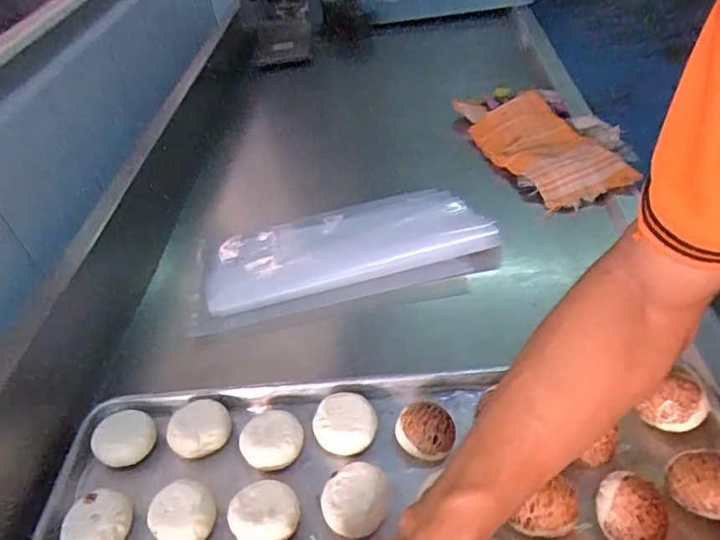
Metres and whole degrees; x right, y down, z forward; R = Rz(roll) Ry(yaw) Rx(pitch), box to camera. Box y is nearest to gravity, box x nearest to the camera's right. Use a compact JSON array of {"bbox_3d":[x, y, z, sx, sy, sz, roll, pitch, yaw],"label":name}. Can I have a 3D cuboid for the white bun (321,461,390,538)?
[{"bbox_3d":[-0.003,0.195,0.464,0.055,0.041,0.058,-4,42,4],"label":"white bun"}]

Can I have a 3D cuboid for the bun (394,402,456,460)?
[{"bbox_3d":[0.059,0.147,0.495,0.050,0.035,0.045,-6,42,2],"label":"bun"}]

